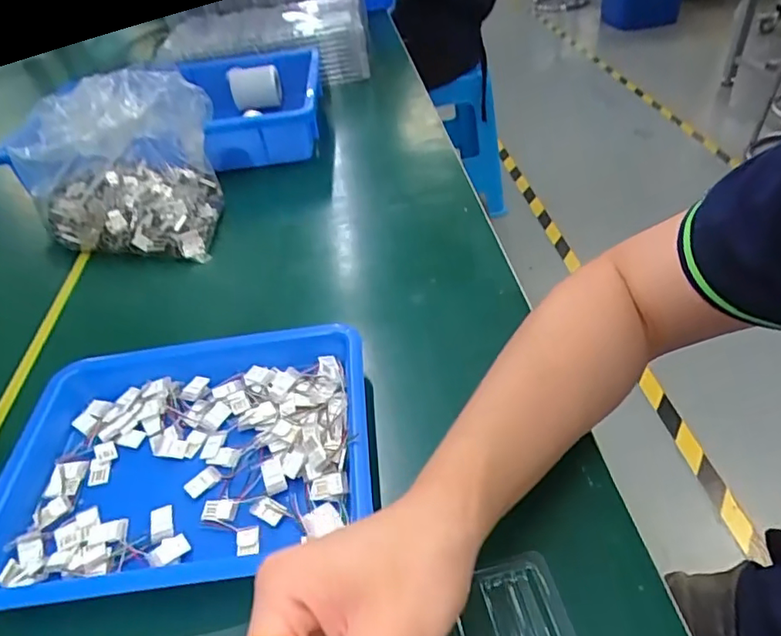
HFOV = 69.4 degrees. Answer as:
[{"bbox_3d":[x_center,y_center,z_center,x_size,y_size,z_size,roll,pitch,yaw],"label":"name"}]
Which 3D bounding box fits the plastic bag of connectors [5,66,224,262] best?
[{"bbox_3d":[-0.269,-0.146,0.540,0.177,0.129,0.135,-4,41,3],"label":"plastic bag of connectors"}]

